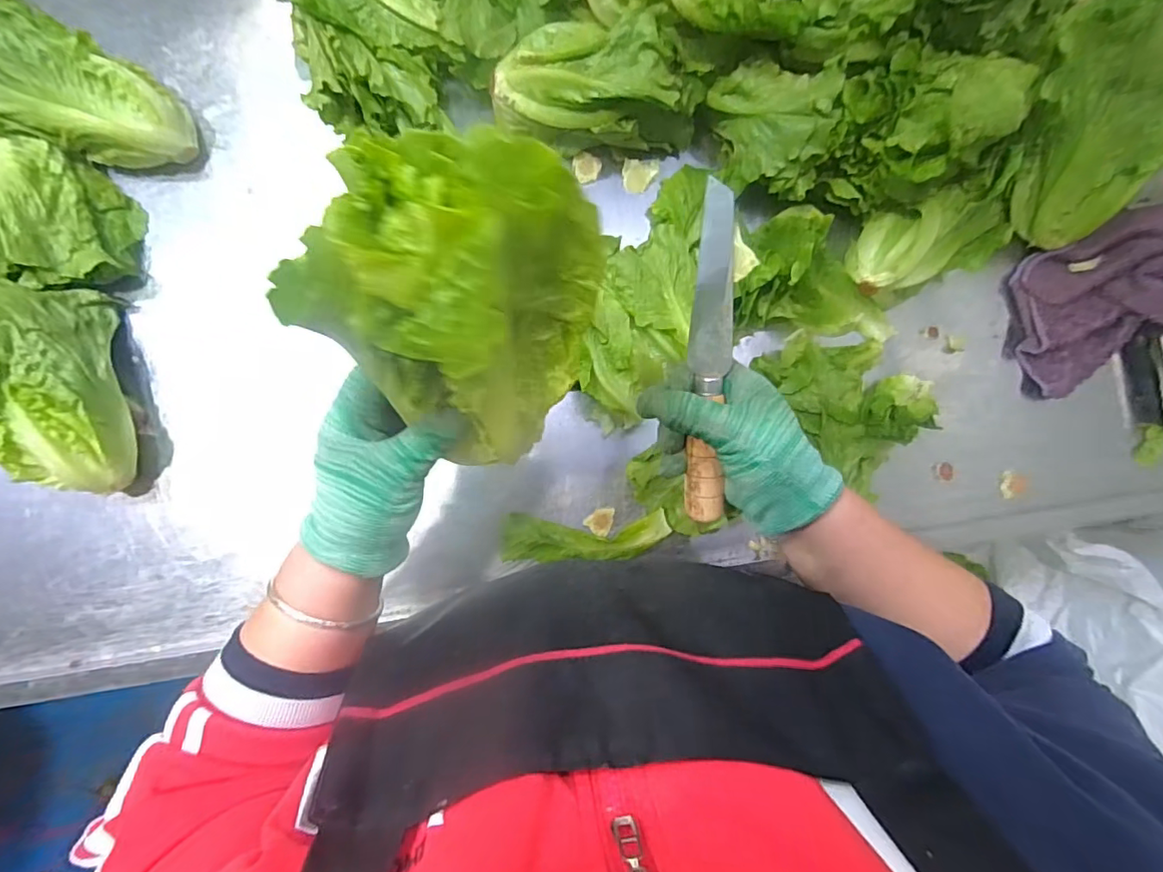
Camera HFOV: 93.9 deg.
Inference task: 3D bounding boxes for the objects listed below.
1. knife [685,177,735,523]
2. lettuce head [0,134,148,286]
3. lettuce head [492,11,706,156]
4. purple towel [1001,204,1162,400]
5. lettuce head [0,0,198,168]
[{"bbox_3d":[0.079,-0.044,0.336,0.021,0.022,0.201,-2,104,-6],"label":"knife"},{"bbox_3d":[-0.419,-0.171,0.428,0.110,0.063,0.109,17,85,-5],"label":"lettuce head"},{"bbox_3d":[0.016,-0.290,0.459,0.176,0.091,0.076,0,87,-6],"label":"lettuce head"},{"bbox_3d":[0.488,-0.127,0.509,0.148,0.068,0.130,-33,90,-7],"label":"purple towel"},{"bbox_3d":[-0.411,-0.266,0.417,0.184,0.078,0.093,2,86,-6],"label":"lettuce head"}]

